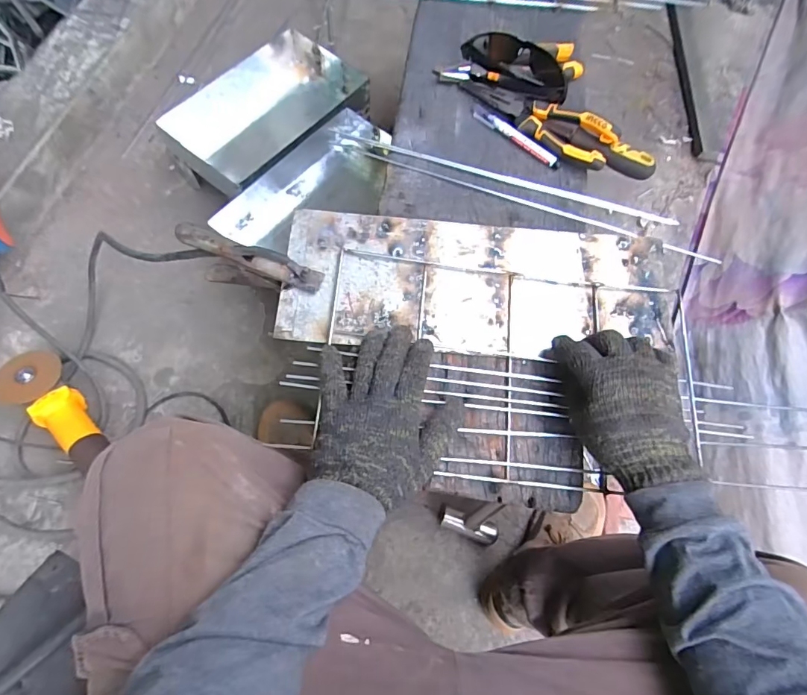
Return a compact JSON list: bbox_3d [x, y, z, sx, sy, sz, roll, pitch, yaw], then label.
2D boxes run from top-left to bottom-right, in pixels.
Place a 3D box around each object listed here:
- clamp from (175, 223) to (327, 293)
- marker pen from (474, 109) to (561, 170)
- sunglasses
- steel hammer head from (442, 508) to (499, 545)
[{"bbox_3d":[-0.167,-0.083,0.512,0.159,0.085,0.026,19,69,5],"label":"clamp"},{"bbox_3d":[0.142,-0.263,0.569,0.126,0.014,0.014,37,71,11],"label":"marker pen"},{"bbox_3d":[0.147,-0.356,0.569,0.149,0.040,0.080,40,72,12],"label":"sunglasses"},{"bbox_3d":[0.113,0.305,0.768,0.099,0.037,0.037,19,69,5],"label":"steel hammer head"}]

